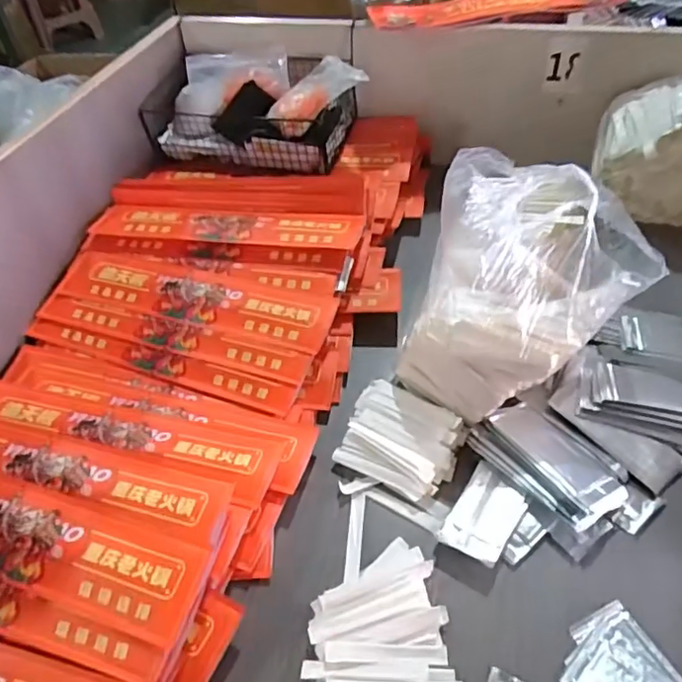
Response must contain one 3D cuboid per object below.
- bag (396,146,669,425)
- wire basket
[{"bbox_3d":[0.180,-0.055,0.543,0.179,0.177,0.222,24,54,25],"label":"bag"},{"bbox_3d":[-0.121,-0.330,0.822,0.302,0.105,0.146,5,49,10],"label":"wire basket"}]

